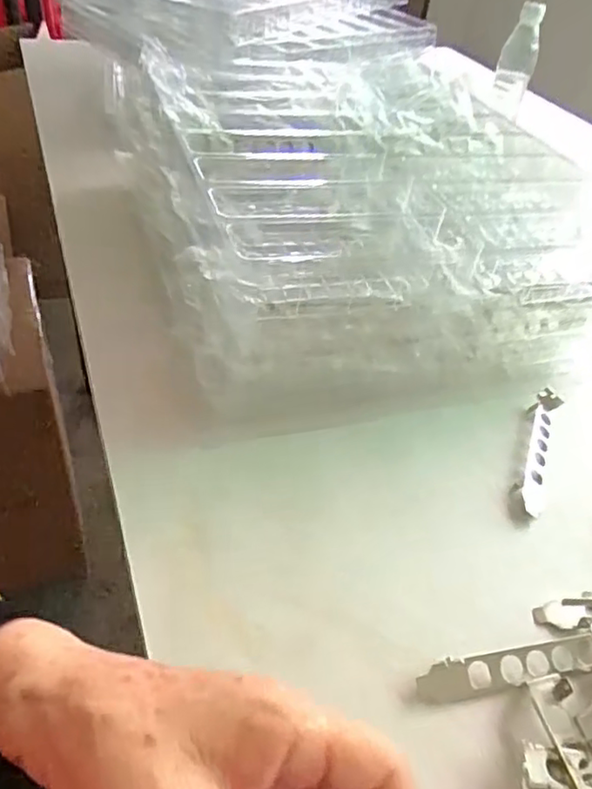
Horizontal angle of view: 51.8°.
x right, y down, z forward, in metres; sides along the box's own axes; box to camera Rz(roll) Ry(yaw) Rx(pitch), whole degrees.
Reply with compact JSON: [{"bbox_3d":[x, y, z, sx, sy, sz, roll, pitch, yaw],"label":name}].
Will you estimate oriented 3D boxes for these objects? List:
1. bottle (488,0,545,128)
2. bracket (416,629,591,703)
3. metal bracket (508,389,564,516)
[{"bbox_3d":[0.341,-0.511,0.949,0.058,0.155,0.068,15,43,10],"label":"bottle"},{"bbox_3d":[0.123,0.142,0.324,0.123,0.010,0.020,-5,44,-14],"label":"bracket"},{"bbox_3d":[0.178,0.038,0.446,0.022,0.015,0.121,20,44,13],"label":"metal bracket"}]

